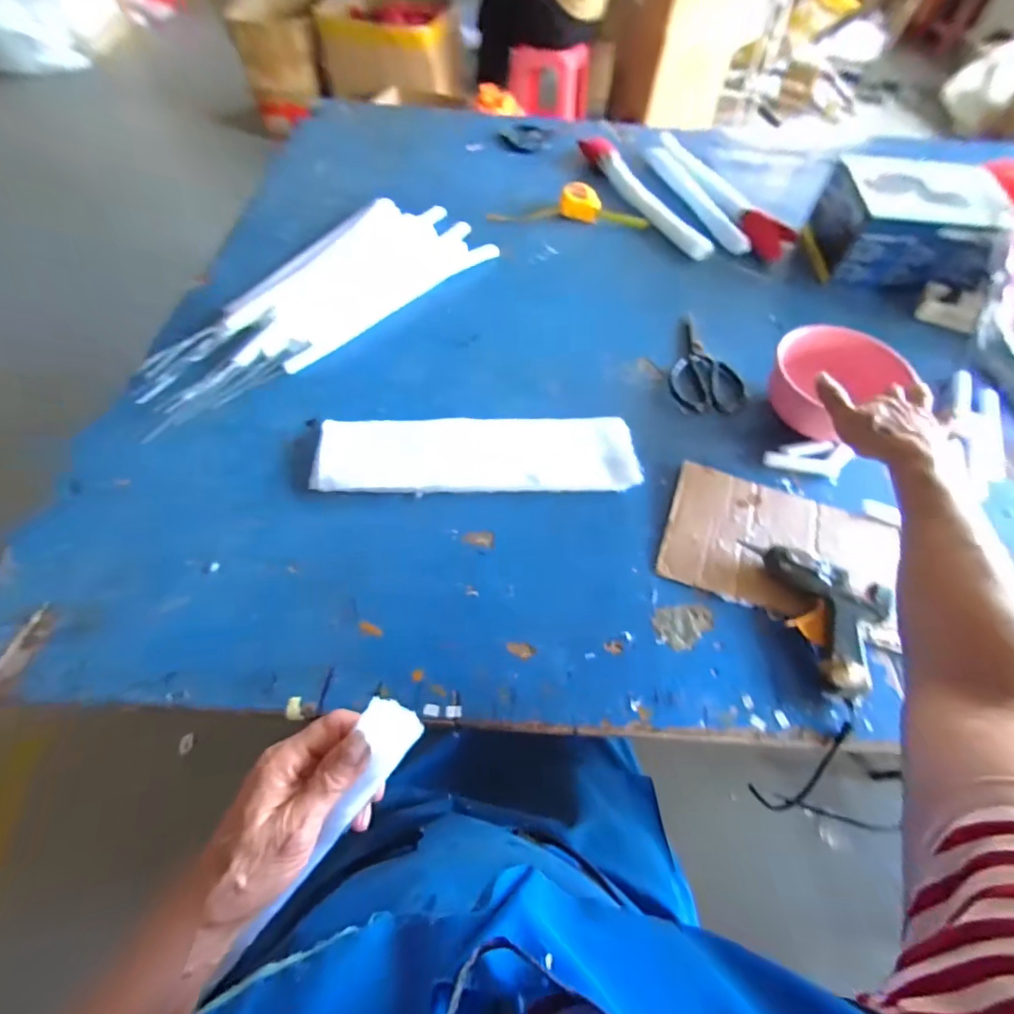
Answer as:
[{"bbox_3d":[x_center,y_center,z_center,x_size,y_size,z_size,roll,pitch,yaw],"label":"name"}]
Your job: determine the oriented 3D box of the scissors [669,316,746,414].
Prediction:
[{"bbox_3d":[0.261,-0.196,0.639,0.094,0.004,0.170,3,59,0],"label":"scissors"}]

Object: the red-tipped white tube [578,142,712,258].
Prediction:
[{"bbox_3d":[0.228,-0.545,0.832,0.053,0.043,0.364,-24,63,-16],"label":"red-tipped white tube"}]

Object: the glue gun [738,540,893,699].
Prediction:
[{"bbox_3d":[0.301,0.093,0.444,0.093,0.036,0.155,-7,59,-7],"label":"glue gun"}]

